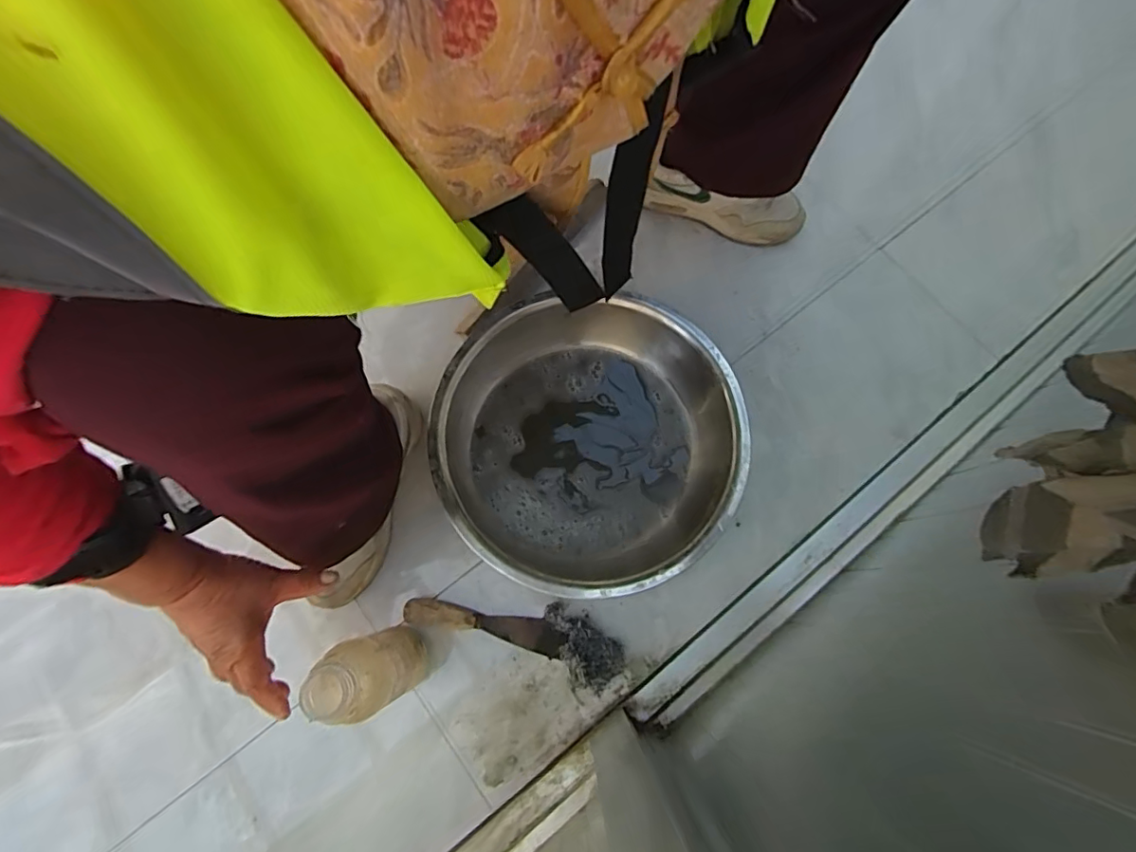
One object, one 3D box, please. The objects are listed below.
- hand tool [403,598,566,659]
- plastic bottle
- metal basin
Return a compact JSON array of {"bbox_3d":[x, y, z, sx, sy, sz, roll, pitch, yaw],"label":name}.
[{"bbox_3d":[-0.090,0.216,0.593,0.171,0.026,0.035,13,74,2],"label":"hand tool"},{"bbox_3d":[-0.177,0.225,0.501,0.054,0.193,0.061,-23,76,-8],"label":"plastic bottle"},{"bbox_3d":[0.021,0.018,0.621,0.321,0.087,0.318,0,74,-1],"label":"metal basin"}]

